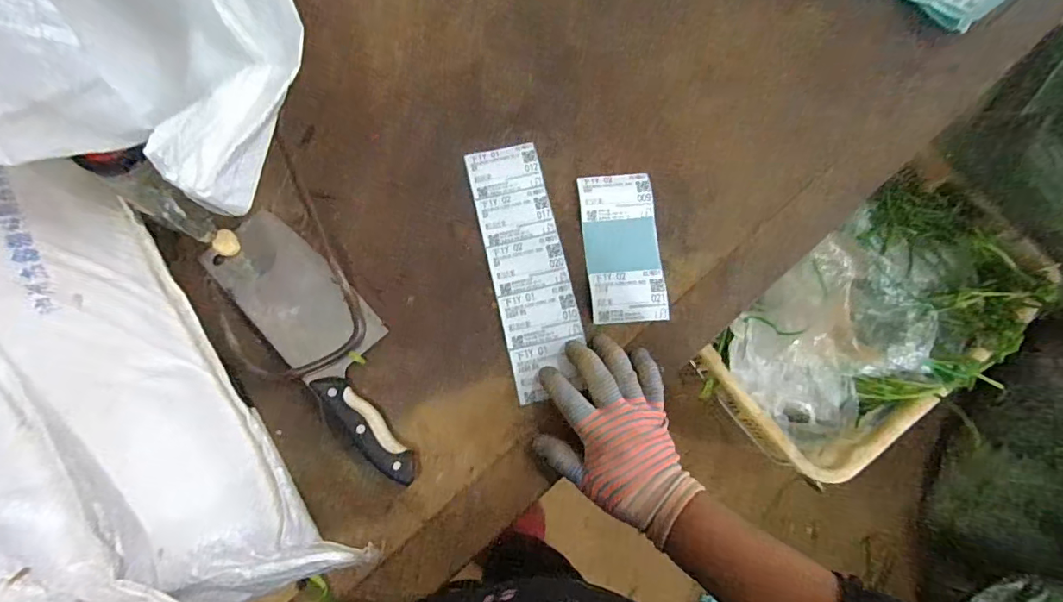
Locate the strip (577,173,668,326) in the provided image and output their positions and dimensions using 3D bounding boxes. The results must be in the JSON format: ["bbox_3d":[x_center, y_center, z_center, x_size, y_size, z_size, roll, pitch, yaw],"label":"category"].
[{"bbox_3d":[0.088,-0.054,0.474,0.070,0.006,0.148,-4,77,-2],"label":"strip"}]

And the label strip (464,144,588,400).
[{"bbox_3d":[-0.004,-0.035,0.468,0.073,0.005,0.248,-11,77,-3],"label":"label strip"}]

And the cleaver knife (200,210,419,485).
[{"bbox_3d":[-0.187,0.032,0.444,0.086,0.028,0.283,-43,81,-10],"label":"cleaver knife"}]

